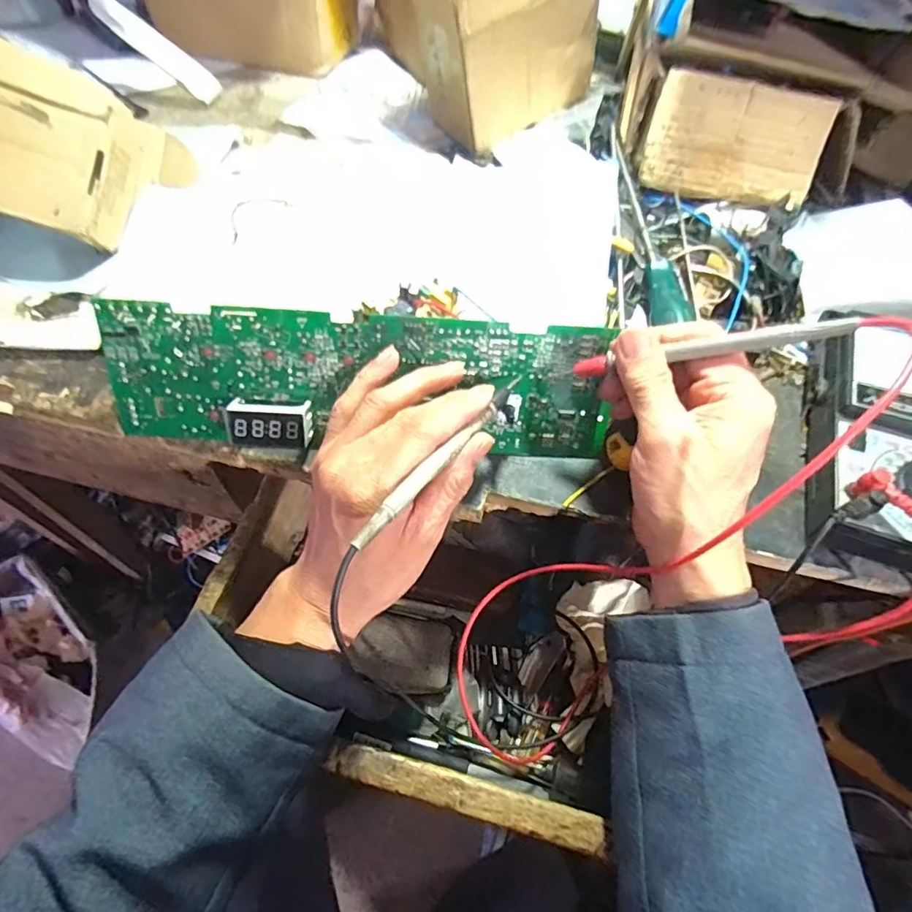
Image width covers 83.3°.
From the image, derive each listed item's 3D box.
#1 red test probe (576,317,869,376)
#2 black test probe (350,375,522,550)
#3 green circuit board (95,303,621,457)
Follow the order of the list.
[{"bbox_3d":[0.125,-0.056,0.265,0.128,0.008,0.009,-5,52,31],"label":"red test probe"},{"bbox_3d":[-0.001,-0.004,0.270,0.007,0.010,0.143,33,54,16],"label":"black test probe"},{"bbox_3d":[-0.056,-0.041,0.307,0.295,0.082,0.022,3,23,-2],"label":"green circuit board"}]

